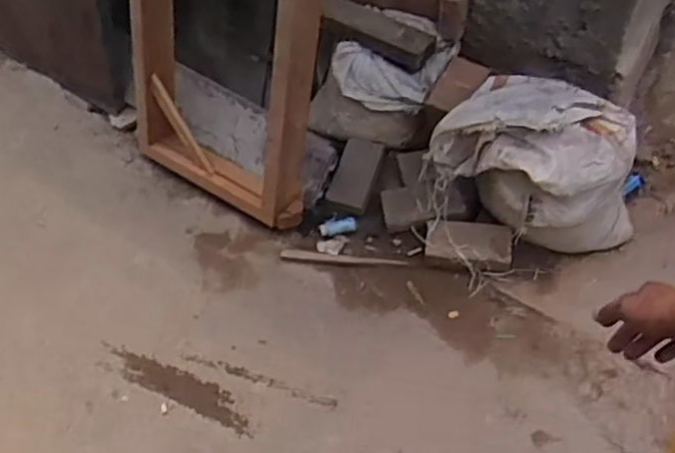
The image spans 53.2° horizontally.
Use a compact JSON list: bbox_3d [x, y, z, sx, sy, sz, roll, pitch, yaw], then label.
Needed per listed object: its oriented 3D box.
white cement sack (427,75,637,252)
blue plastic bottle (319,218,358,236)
[{"bbox_3d":[0.504,-0.142,1.662,0.477,0.333,0.288,27,64,20],"label":"white cement sack"},{"bbox_3d":[0.002,0.000,1.811,0.100,0.028,0.039,-11,58,-2],"label":"blue plastic bottle"}]

